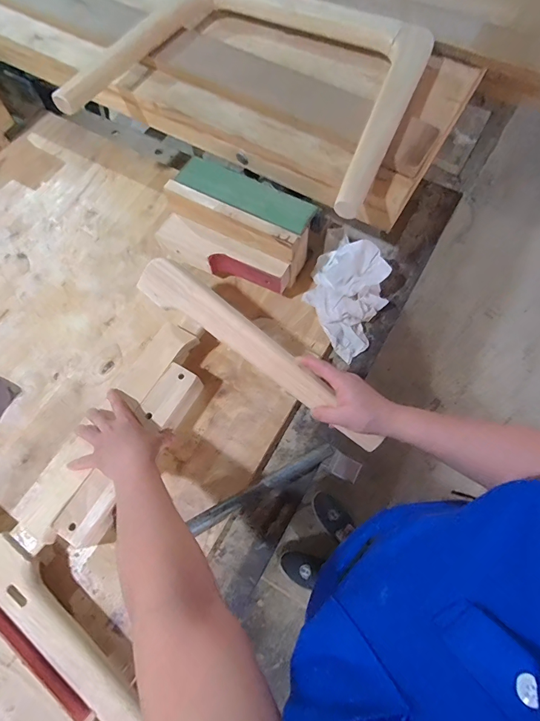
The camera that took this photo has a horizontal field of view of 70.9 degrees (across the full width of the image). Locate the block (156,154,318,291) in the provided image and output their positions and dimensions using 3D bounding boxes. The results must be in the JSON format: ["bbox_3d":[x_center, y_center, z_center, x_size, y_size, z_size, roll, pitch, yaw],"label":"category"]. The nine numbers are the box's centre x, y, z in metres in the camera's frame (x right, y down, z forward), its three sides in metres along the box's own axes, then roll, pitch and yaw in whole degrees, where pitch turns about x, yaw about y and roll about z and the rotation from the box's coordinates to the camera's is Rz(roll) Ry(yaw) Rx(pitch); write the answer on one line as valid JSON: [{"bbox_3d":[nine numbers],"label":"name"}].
[{"bbox_3d":[-0.060,-0.231,0.659,0.256,0.095,0.145,23,71,10],"label":"block"}]

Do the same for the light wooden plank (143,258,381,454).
[{"bbox_3d":[-0.019,-0.013,0.546,0.411,0.037,0.056,38,75,8],"label":"light wooden plank"}]

